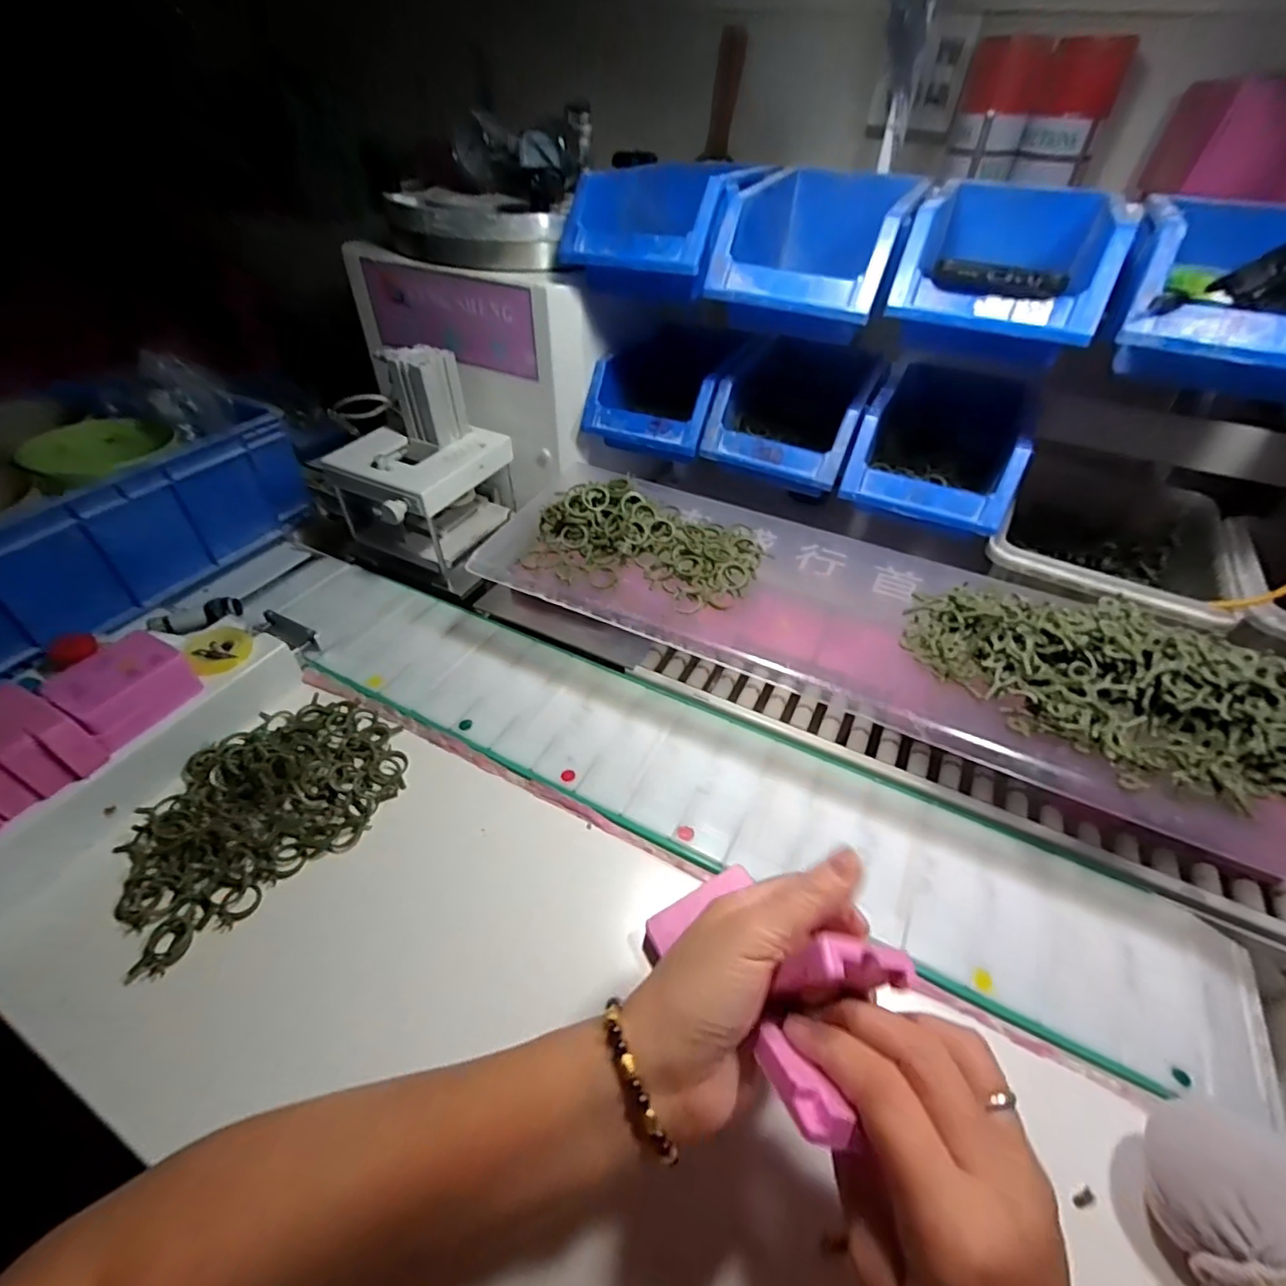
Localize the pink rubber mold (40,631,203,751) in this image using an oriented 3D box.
[{"bbox_3d":[-0.359,0.030,0.409,0.044,0.041,0.071,23,47,20],"label":"pink rubber mold"}]

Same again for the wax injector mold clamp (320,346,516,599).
[{"bbox_3d":[-0.217,-0.170,0.575,0.128,0.177,0.155,18,46,16],"label":"wax injector mold clamp"}]

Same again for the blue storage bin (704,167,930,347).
[{"bbox_3d":[0.142,-0.315,0.464,0.122,0.073,0.190,20,47,17],"label":"blue storage bin"}]

